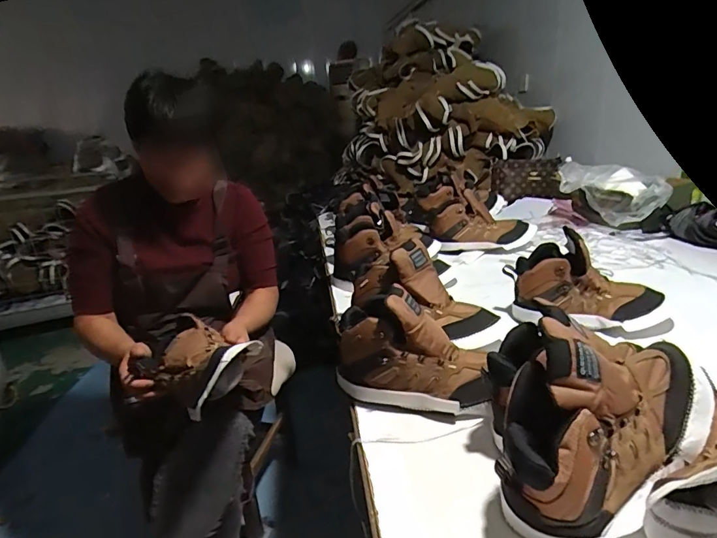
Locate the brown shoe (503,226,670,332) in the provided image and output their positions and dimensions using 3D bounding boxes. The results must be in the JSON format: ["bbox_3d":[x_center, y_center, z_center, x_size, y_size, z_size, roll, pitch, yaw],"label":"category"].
[{"bbox_3d":[0.421,0.028,0.851,0.271,0.142,0.128,7,17,8],"label":"brown shoe"}]

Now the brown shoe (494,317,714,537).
[{"bbox_3d":[0.250,0.154,0.486,0.283,0.208,0.105,-8,-6,-31],"label":"brown shoe"}]

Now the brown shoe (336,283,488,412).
[{"bbox_3d":[0.078,0.113,0.653,0.231,0.143,0.093,10,18,19],"label":"brown shoe"}]

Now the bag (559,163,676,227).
[{"bbox_3d":[0.738,-0.208,1.339,0.279,0.170,0.117,13,19,27],"label":"bag"}]

